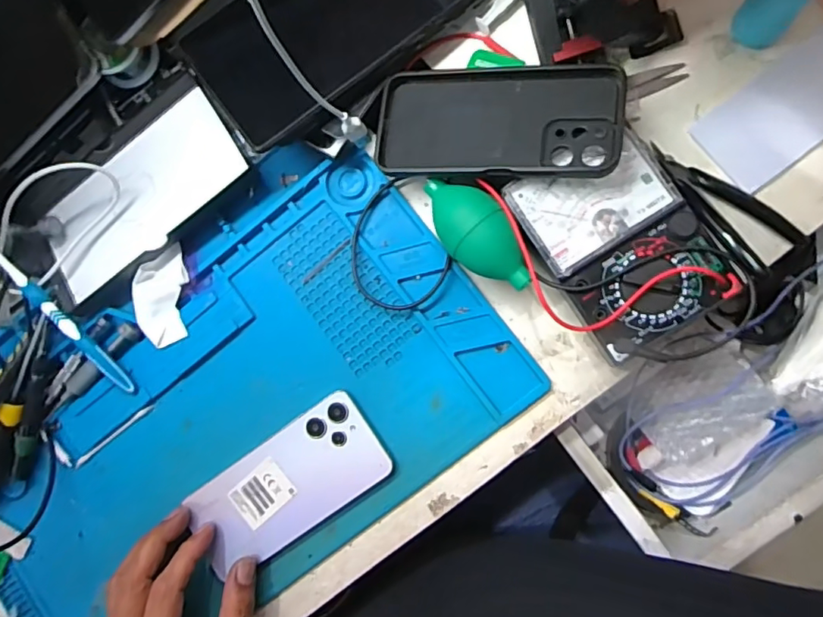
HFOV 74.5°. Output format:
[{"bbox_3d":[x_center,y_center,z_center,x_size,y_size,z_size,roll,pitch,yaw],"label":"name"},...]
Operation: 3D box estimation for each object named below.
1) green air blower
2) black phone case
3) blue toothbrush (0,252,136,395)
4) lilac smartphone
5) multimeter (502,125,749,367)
[{"bbox_3d":[0.047,-0.054,0.398,0.045,0.044,0.100,-36,83,5],"label":"green air blower"},{"bbox_3d":[0.062,-0.138,0.391,0.169,0.016,0.091,6,80,19],"label":"black phone case"},{"bbox_3d":[-0.291,0.000,0.434,0.015,0.018,0.183,-41,98,5],"label":"blue toothbrush"},{"bbox_3d":[-0.099,0.140,0.430,0.163,0.009,0.077,-36,83,8],"label":"lilac smartphone"},{"bbox_3d":[0.147,-0.042,0.385,0.106,0.038,0.149,-31,84,6],"label":"multimeter"}]

